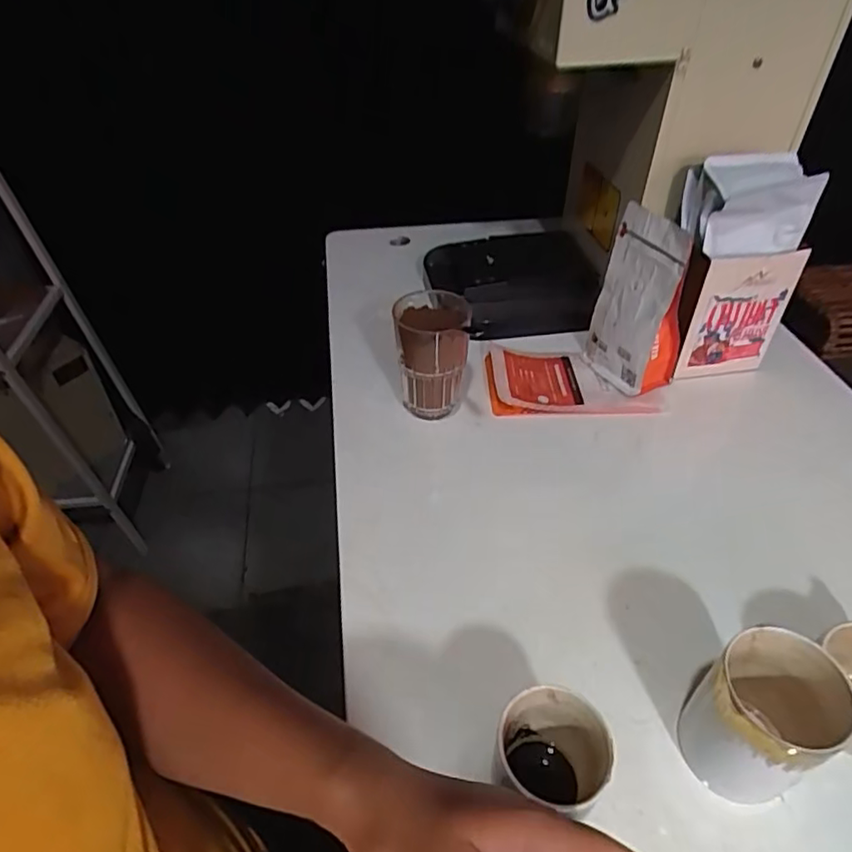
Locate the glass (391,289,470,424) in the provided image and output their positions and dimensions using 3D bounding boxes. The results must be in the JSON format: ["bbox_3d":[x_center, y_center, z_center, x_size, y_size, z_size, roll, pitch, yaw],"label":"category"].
[{"bbox_3d":[0.013,-0.074,0.634,0.070,0.133,0.087,6,43,7],"label":"glass"}]

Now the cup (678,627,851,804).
[{"bbox_3d":[0.209,0.186,0.375,0.076,0.100,0.068,-33,52,-30],"label":"cup"}]

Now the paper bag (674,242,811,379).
[{"bbox_3d":[0.336,-0.125,0.663,0.121,0.145,0.032,-7,43,-7],"label":"paper bag"}]

